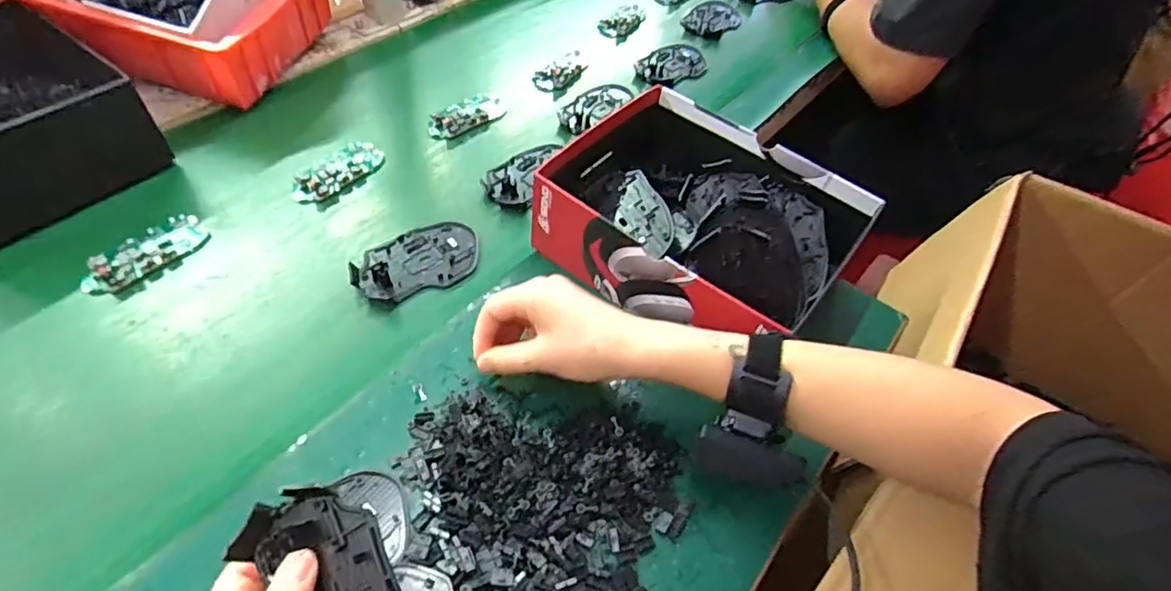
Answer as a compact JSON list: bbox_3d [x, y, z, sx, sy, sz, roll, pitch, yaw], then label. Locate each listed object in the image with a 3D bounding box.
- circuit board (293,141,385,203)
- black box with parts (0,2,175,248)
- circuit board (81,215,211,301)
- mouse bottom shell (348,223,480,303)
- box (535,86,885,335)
[{"bbox_3d":[-0.254,-0.128,0.587,0.051,0.012,0.098,29,54,17],"label":"circuit board"},{"bbox_3d":[-0.550,-0.163,0.531,0.241,0.097,0.173,32,55,18],"label":"black box with parts"},{"bbox_3d":[-0.381,-0.035,0.500,0.046,0.014,0.097,32,55,18],"label":"circuit board"},{"bbox_3d":[-0.153,-0.034,0.522,0.112,0.013,0.075,-19,55,-20],"label":"mouse bottom shell"},{"bbox_3d":[0.097,-0.065,0.514,0.234,0.100,0.189,35,58,19],"label":"box"}]

